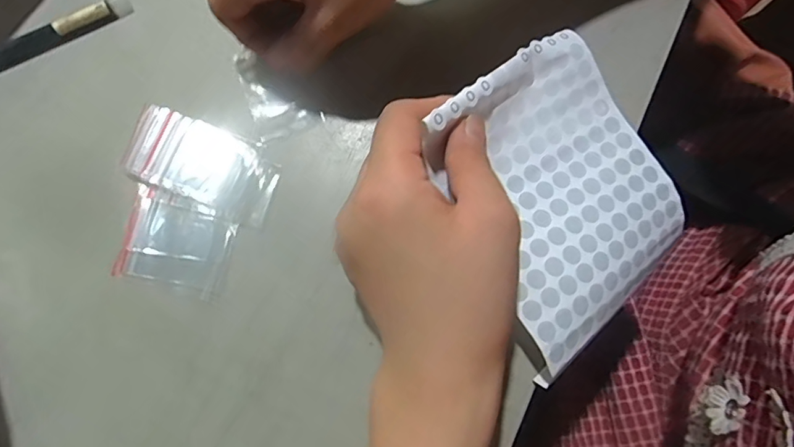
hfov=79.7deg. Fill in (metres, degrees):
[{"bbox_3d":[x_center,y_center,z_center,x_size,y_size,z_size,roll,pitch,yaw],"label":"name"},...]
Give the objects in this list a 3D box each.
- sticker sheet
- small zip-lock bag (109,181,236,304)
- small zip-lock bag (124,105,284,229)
[{"bbox_3d":[0.086,-0.019,0.250,0.136,0.026,0.138,-39,93,-23],"label":"sticker sheet"},{"bbox_3d":[-0.122,0.011,0.265,0.059,0.004,0.050,14,78,4],"label":"small zip-lock bag"},{"bbox_3d":[-0.111,-0.034,0.272,0.086,0.009,0.046,23,79,6],"label":"small zip-lock bag"}]

